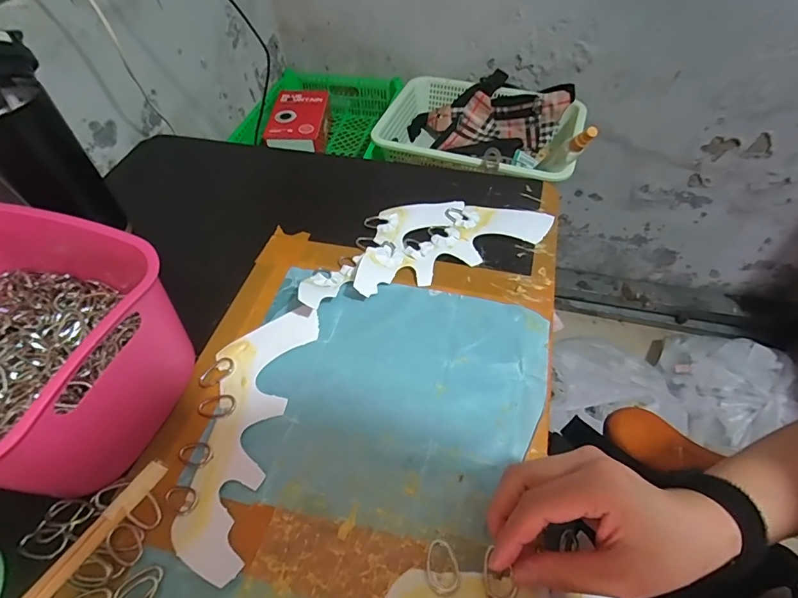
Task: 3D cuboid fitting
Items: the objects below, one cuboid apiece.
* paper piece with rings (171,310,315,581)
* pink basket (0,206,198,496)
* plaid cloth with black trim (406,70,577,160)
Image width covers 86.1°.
[{"bbox_3d":[-0.134,0.101,0.359,0.082,0.007,0.217,3,53,5],"label":"paper piece with rings"},{"bbox_3d":[-0.323,0.039,0.343,0.258,0.121,0.189,13,54,12],"label":"pink basket"},{"bbox_3d":[0.191,-0.385,0.905,0.327,0.099,0.168,-8,53,-3],"label":"plaid cloth with black trim"}]

